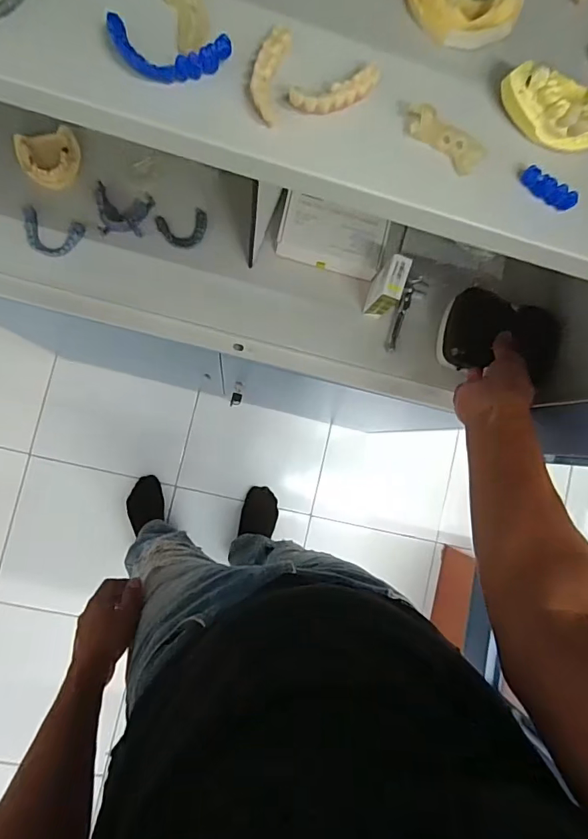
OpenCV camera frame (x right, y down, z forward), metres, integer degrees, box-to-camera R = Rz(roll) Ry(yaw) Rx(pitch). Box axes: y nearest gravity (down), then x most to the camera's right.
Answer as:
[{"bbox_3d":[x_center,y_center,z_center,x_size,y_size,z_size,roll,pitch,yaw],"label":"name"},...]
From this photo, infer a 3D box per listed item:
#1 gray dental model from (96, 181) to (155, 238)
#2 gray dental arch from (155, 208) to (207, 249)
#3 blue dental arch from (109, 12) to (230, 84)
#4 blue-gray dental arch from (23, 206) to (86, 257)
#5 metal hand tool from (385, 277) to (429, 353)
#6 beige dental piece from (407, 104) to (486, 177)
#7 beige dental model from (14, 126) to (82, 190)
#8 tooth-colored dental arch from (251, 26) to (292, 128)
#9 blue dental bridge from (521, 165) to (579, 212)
[{"bbox_3d":[-0.221,-0.267,0.608,0.068,0.018,0.058,10,86,-7],"label":"gray dental model"},{"bbox_3d":[-0.145,-0.252,0.625,0.066,0.013,0.054,-15,89,-8],"label":"gray dental arch"},{"bbox_3d":[-0.059,-0.176,0.227,0.055,0.012,0.021,5,87,-7],"label":"blue dental arch"},{"bbox_3d":[-0.309,-0.235,0.600,0.073,0.012,0.050,16,85,-7],"label":"blue-gray dental arch"},{"bbox_3d":[0.155,-0.146,0.659,0.026,0.009,0.108,21,97,-6],"label":"metal hand tool"},{"bbox_3d":[0.078,-0.146,0.245,0.044,0.013,0.016,29,84,-5],"label":"beige dental piece"},{"bbox_3d":[-0.303,-0.324,0.586,0.072,0.020,0.063,-12,89,-8],"label":"beige dental model"},{"bbox_3d":[-0.012,-0.171,0.232,0.015,0.008,0.045,12,86,-7],"label":"tooth-colored dental arch"},{"bbox_3d":[0.136,-0.123,0.251,0.031,0.011,0.007,34,83,-5],"label":"blue dental bridge"}]

